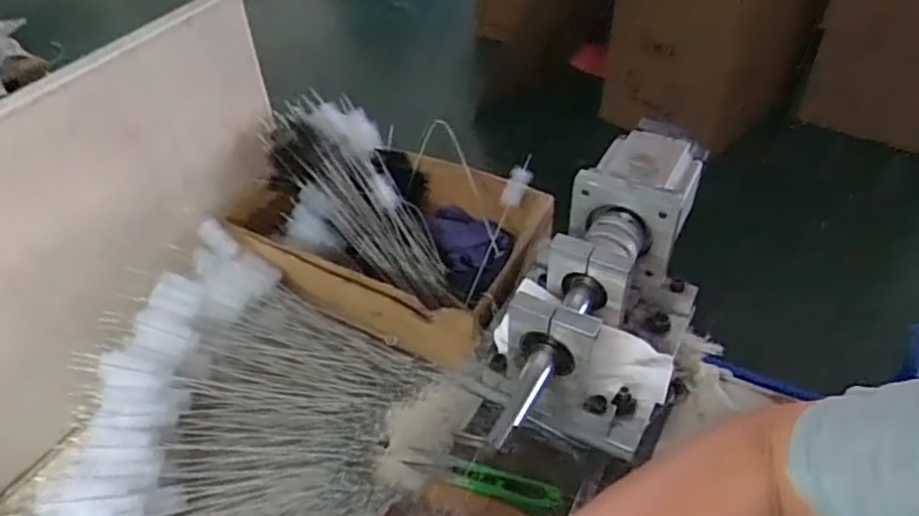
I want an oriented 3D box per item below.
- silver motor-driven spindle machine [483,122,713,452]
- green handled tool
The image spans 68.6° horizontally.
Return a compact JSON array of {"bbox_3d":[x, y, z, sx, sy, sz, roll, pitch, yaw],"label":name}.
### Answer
[{"bbox_3d":[0.121,0.013,0.537,0.129,0.119,0.266,16,44,19],"label":"silver motor-driven spindle machine"},{"bbox_3d":[0.017,0.162,0.493,0.115,0.009,0.024,12,43,15],"label":"green handled tool"}]

